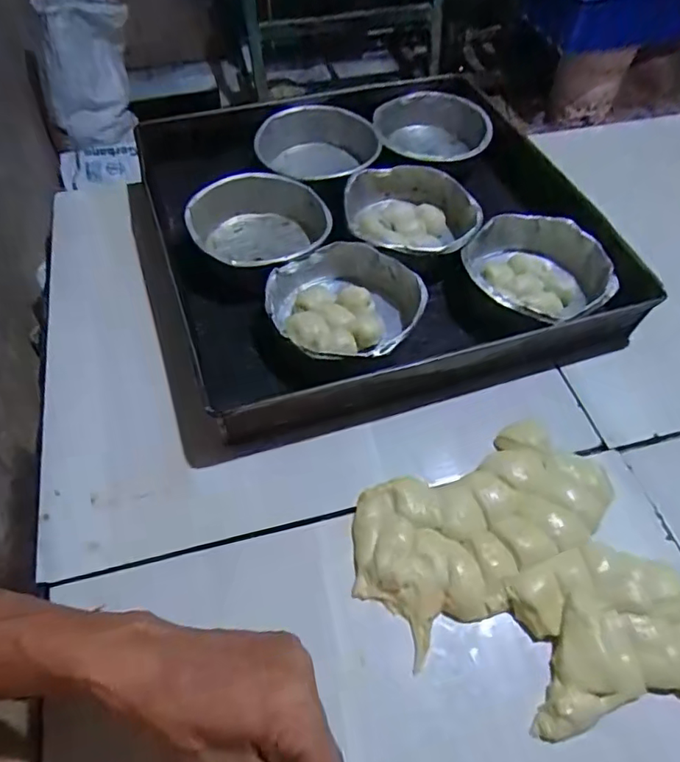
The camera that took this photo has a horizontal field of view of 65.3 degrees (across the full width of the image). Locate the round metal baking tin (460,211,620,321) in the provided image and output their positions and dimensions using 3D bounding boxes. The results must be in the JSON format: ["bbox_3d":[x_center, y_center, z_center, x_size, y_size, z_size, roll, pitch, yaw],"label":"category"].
[{"bbox_3d":[0.211,-0.113,0.575,0.153,0.051,0.154,0,56,0],"label":"round metal baking tin"}]

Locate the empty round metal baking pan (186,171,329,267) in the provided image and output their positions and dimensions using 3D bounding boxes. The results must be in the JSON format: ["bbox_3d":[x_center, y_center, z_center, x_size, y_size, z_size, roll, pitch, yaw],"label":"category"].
[{"bbox_3d":[-0.089,-0.170,0.597,0.147,0.049,0.153,0,56,0],"label":"empty round metal baking pan"}]

